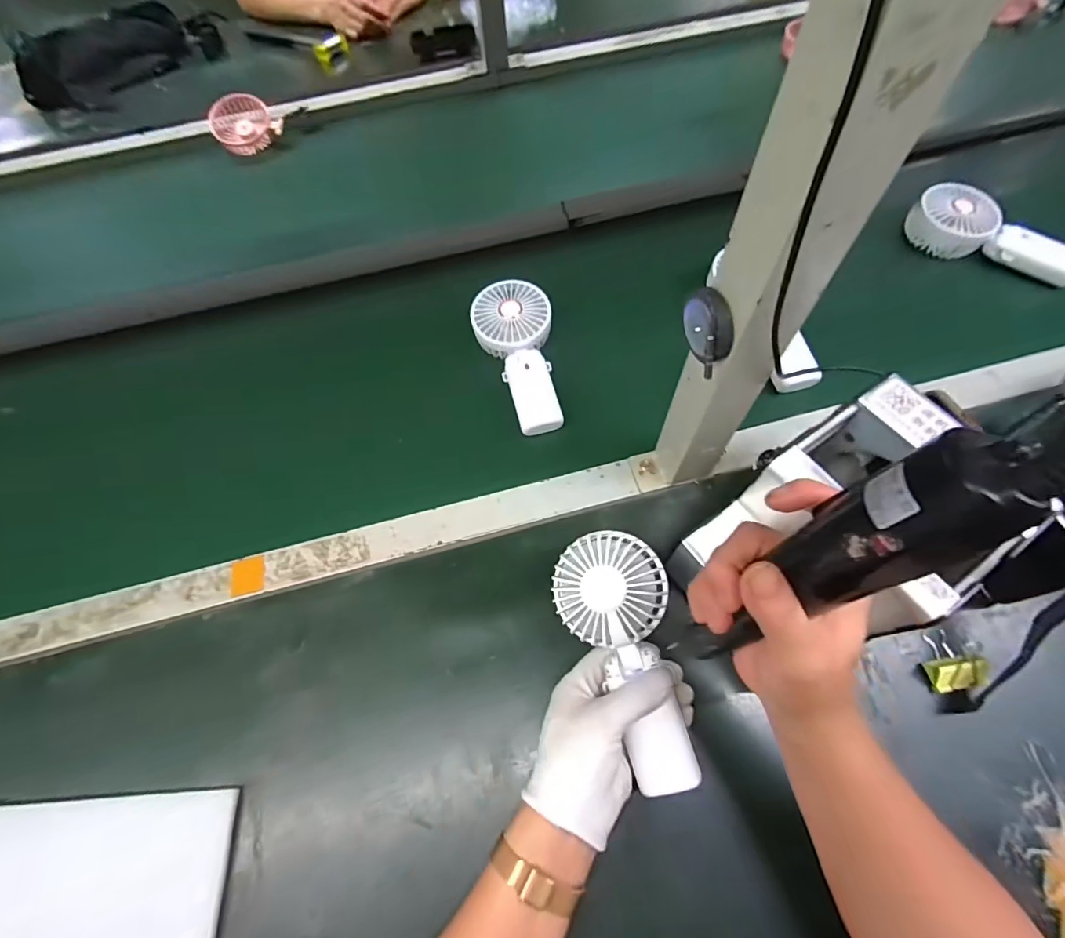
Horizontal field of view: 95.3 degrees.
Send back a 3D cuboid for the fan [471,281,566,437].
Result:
[{"bbox_3d":[-0.015,-0.127,0.533,0.083,0.032,0.182,-10,63,-4],"label":"fan"}]

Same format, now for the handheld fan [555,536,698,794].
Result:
[{"bbox_3d":[0.073,0.137,0.362,0.083,0.036,0.180,-15,76,-3],"label":"handheld fan"}]

